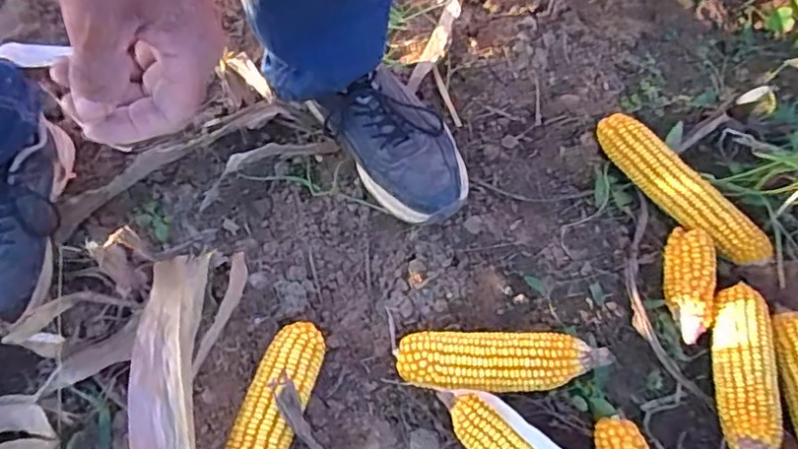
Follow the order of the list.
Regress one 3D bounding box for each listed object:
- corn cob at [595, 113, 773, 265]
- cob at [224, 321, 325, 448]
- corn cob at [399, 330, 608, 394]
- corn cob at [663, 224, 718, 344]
[{"bbox_3d":[0.301,-0.040,0.643,0.055,0.047,0.216,-35,67,-17],"label":"corn cob"},{"bbox_3d":[-0.111,0.167,0.526,0.049,0.046,0.166,16,63,9],"label":"cob"},{"bbox_3d":[0.093,0.126,0.551,0.189,0.052,0.056,0,61,0],"label":"corn cob"},{"bbox_3d":[0.290,0.056,0.599,0.046,0.037,0.121,12,62,7],"label":"corn cob"}]

